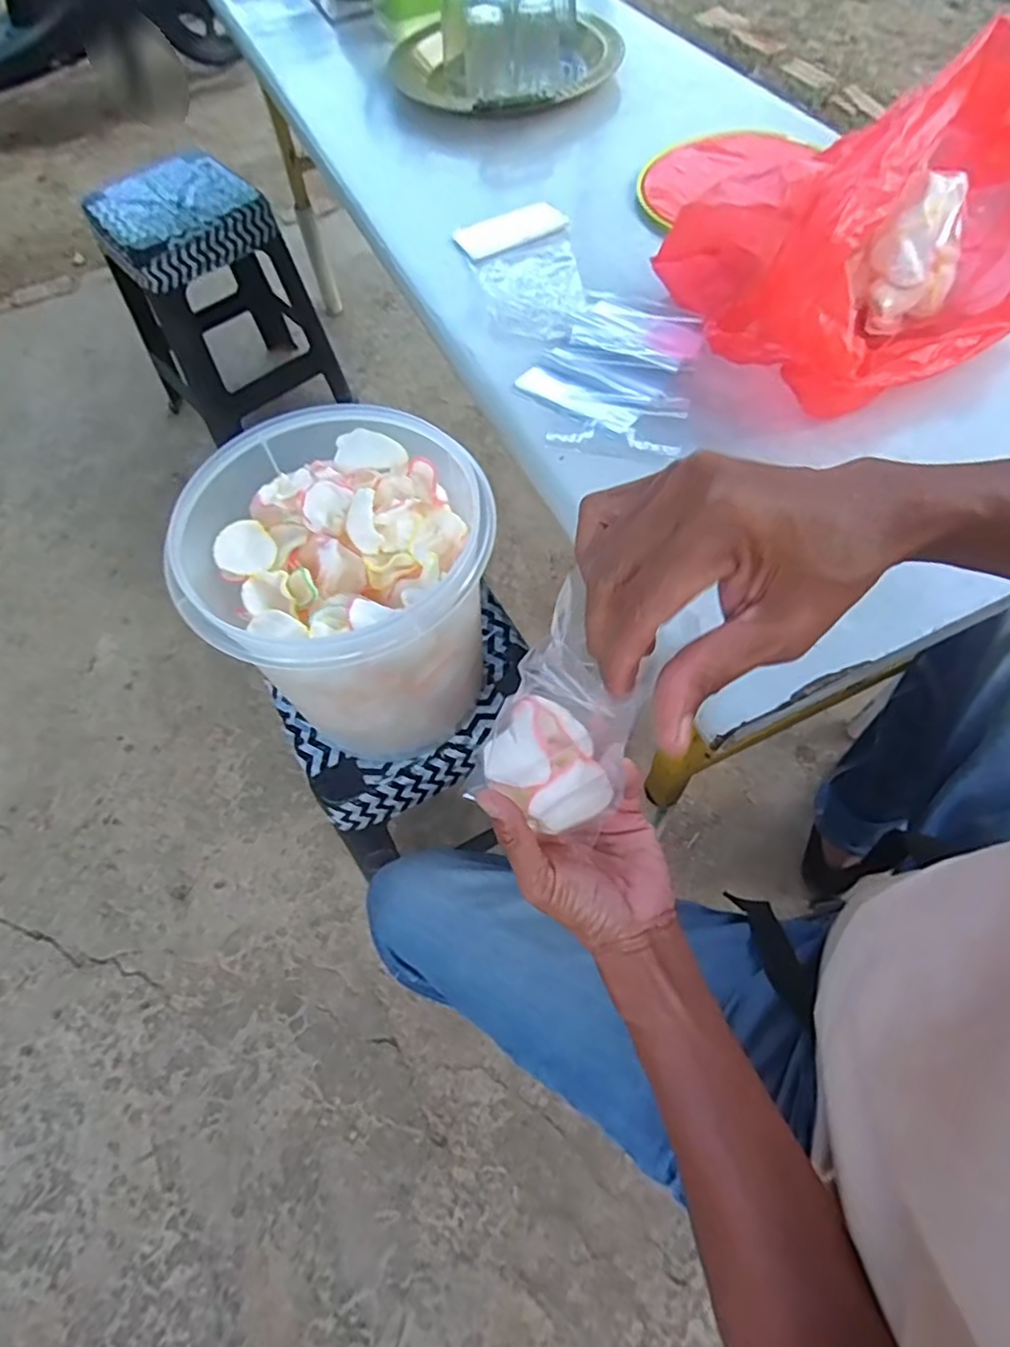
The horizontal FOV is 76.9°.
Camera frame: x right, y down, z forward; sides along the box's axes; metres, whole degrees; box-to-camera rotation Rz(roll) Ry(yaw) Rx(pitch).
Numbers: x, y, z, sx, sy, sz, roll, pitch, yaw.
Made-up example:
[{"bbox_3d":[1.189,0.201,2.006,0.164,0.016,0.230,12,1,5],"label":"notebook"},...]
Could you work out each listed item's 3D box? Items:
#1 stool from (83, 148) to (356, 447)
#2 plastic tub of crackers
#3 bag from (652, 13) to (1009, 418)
[{"bbox_3d":[-0.626,-0.796,1.406,0.352,0.449,0.339,-33,66,-14],"label":"stool"},{"bbox_3d":[-0.137,-0.062,0.593,0.223,0.252,0.233,-1,62,2],"label":"plastic tub of crackers"},{"bbox_3d":[0.326,-0.384,0.550,0.301,0.171,0.265,-15,63,-5],"label":"bag"}]

